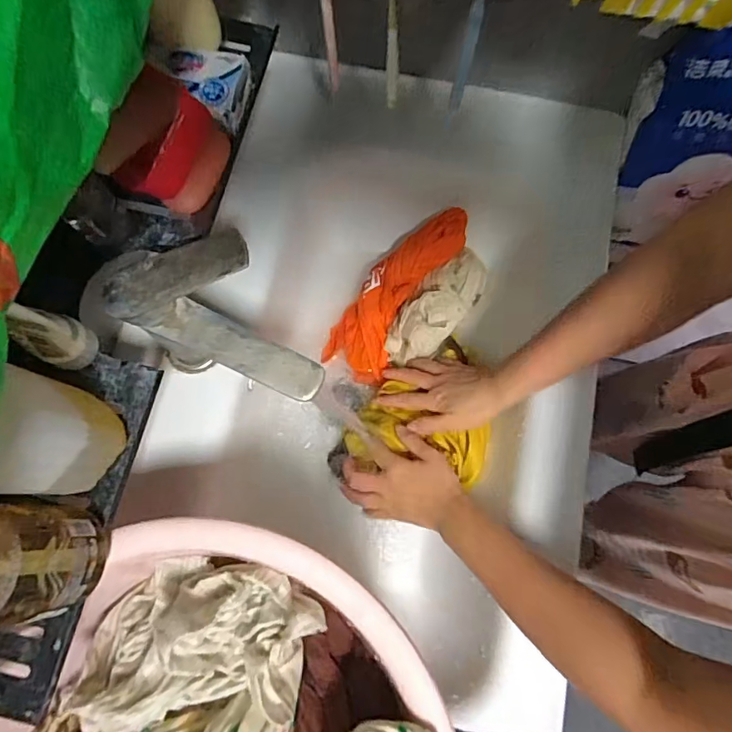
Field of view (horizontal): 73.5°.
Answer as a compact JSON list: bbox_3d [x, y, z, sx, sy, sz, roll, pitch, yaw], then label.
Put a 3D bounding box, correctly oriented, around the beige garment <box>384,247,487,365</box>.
[{"bbox_3d":[0.093,-0.080,0.641,0.071,0.043,0.177,40,79,9],"label":"beige garment"}]

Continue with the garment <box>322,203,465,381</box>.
[{"bbox_3d":[0.045,-0.095,0.644,0.093,0.051,0.255,37,97,9],"label":"garment"}]

